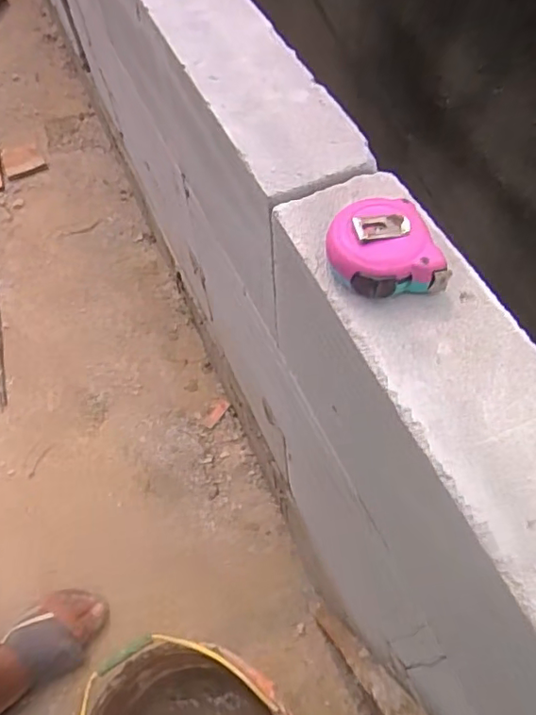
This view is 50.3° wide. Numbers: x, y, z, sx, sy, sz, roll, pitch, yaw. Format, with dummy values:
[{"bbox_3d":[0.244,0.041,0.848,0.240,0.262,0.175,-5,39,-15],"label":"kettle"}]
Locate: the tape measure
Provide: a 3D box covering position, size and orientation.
[{"bbox_3d":[0.072,-0.067,0.368,0.061,0.031,0.066,-19,60,-8],"label":"tape measure"}]

